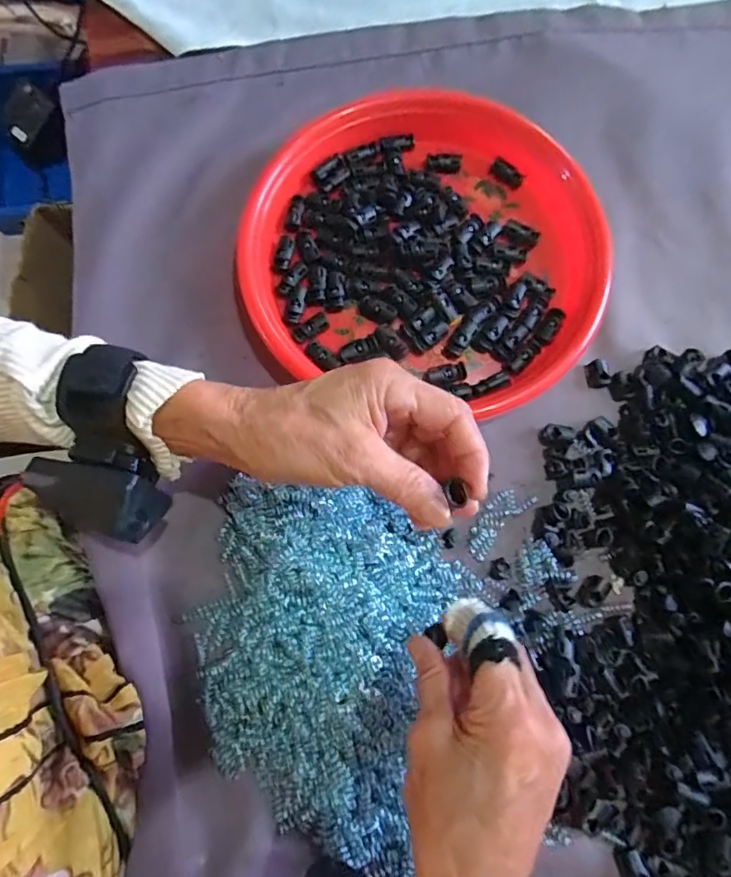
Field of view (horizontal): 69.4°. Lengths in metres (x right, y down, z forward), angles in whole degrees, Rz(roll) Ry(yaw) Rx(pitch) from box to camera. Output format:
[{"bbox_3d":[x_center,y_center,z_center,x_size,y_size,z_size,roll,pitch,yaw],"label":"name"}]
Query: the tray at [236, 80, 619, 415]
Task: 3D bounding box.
[{"bbox_3d":[0.048,-0.152,0.389,0.248,0.031,0.248,0,77,1],"label":"tray"}]

